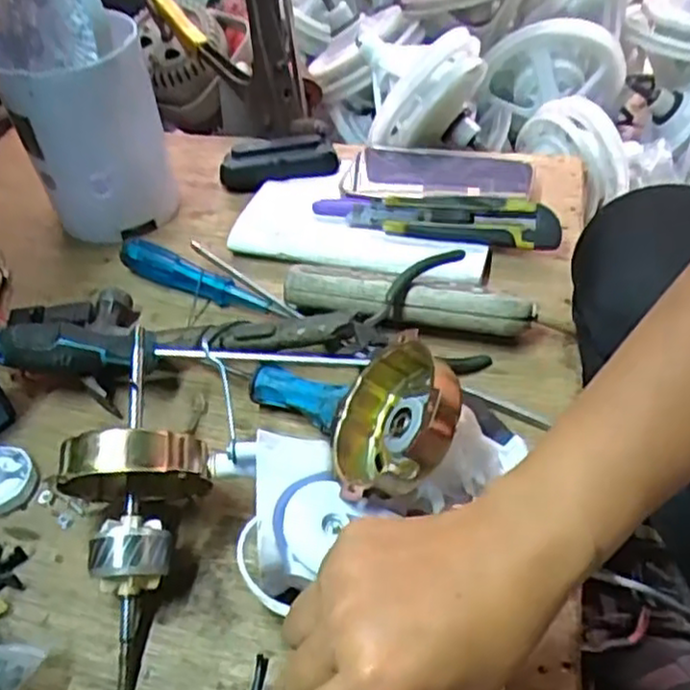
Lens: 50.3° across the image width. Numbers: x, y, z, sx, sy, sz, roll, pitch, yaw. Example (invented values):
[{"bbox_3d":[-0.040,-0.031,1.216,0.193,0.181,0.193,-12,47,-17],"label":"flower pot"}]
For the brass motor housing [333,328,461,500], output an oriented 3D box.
[{"bbox_3d":[0.029,0.042,0.401,0.034,0.082,0.081,25,38,-23],"label":"brass motor housing"}]

